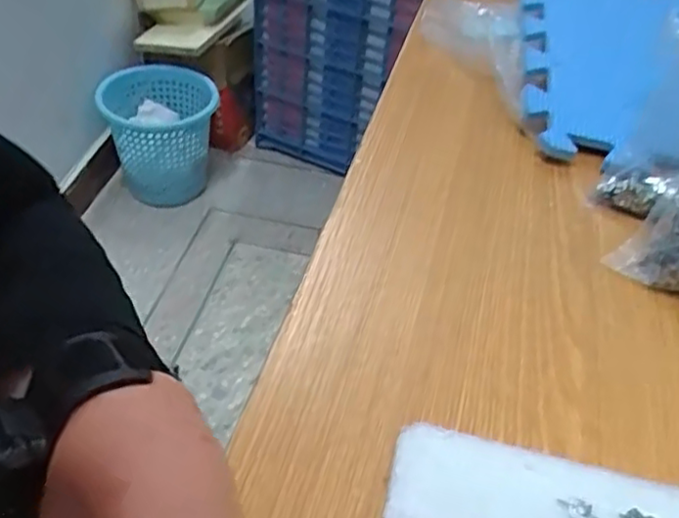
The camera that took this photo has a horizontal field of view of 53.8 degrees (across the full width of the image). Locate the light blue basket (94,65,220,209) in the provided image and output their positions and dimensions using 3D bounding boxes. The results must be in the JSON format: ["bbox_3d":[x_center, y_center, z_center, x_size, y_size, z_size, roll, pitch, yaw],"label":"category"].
[{"bbox_3d":[-0.442,-0.327,1.684,0.263,0.252,0.271,-2,45,-10],"label":"light blue basket"}]

